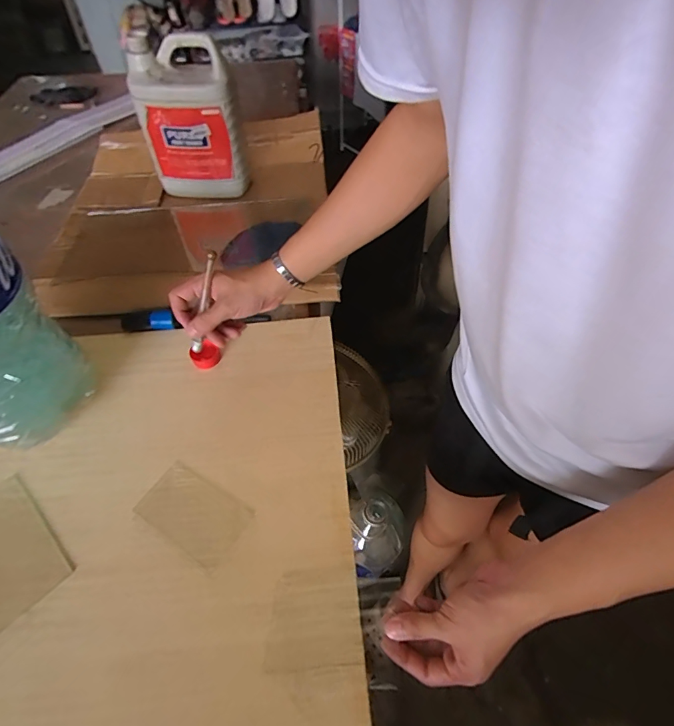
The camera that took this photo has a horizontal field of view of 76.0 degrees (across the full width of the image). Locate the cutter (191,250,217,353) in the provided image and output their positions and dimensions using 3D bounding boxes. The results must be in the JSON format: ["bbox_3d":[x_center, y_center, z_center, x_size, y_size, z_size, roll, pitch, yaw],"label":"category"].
[{"bbox_3d":[-0.154,-0.069,0.496,0.010,0.118,0.016,17,10,14],"label":"cutter"}]

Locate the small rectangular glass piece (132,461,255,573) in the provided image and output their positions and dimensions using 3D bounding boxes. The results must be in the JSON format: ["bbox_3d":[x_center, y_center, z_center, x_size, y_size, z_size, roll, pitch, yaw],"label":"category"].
[{"bbox_3d":[-0.160,0.165,0.480,0.121,0.006,0.070,26,58,20],"label":"small rectangular glass piece"}]

